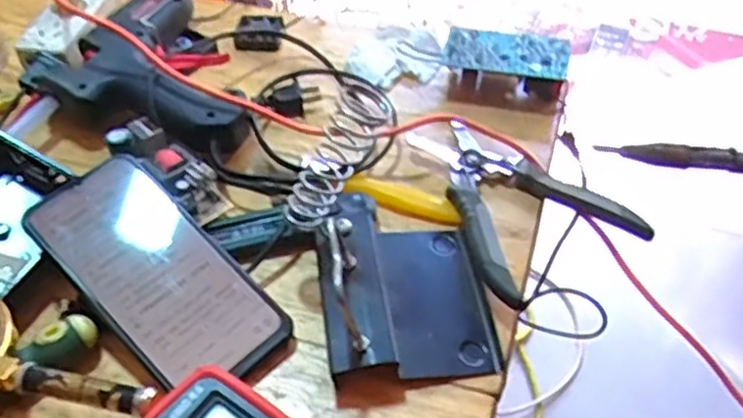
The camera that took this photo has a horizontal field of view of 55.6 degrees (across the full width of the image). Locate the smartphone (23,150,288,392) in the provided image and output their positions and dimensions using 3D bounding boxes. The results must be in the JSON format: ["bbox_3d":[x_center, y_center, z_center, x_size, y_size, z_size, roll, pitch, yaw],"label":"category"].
[{"bbox_3d":[-0.127,0.037,0.415,0.160,0.009,0.078,41,60,17],"label":"smartphone"}]

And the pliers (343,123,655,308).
[{"bbox_3d":[0.082,-0.007,0.478,0.128,0.021,0.160,-33,55,-28],"label":"pliers"}]

